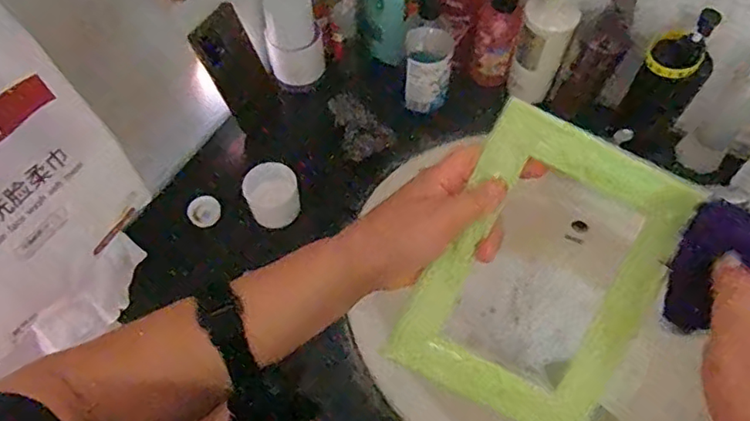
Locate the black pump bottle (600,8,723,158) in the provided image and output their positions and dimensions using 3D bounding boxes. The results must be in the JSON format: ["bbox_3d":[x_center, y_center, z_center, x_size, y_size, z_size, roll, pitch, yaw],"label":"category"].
[{"bbox_3d":[0.351,-0.150,0.695,0.071,0.186,0.066,35,65,19],"label":"black pump bottle"}]

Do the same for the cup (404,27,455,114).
[{"bbox_3d":[0.070,-0.185,0.757,0.059,0.110,0.057,0,59,0],"label":"cup"}]

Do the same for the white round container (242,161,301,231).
[{"bbox_3d":[-0.124,-0.018,0.696,0.061,0.045,0.063,0,59,0],"label":"white round container"}]

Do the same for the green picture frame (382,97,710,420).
[{"bbox_3d":[0.119,0.047,0.404,0.154,0.013,0.203,27,94,-1],"label":"green picture frame"}]

